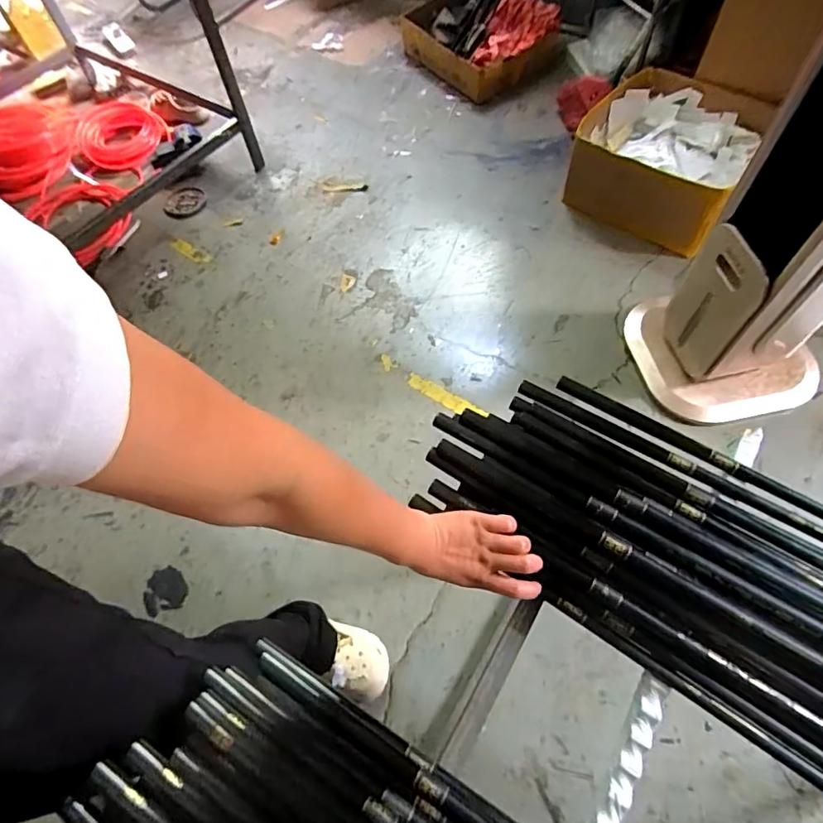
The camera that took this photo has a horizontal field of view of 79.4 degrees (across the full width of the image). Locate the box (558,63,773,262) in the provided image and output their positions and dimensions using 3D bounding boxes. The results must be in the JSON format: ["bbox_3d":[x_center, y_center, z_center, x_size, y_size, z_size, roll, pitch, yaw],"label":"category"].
[{"bbox_3d":[0.754,-0.755,1.495,0.486,0.230,0.420,33,68,19],"label":"box"}]

